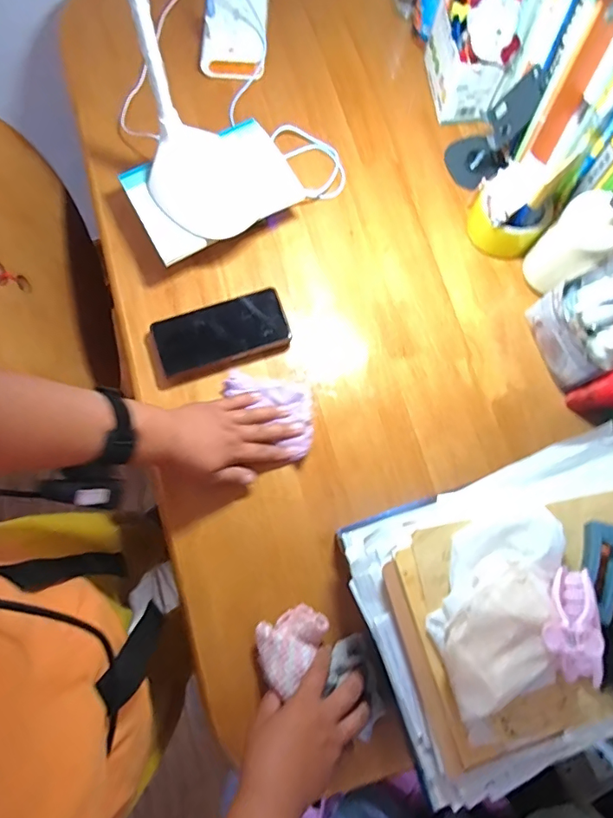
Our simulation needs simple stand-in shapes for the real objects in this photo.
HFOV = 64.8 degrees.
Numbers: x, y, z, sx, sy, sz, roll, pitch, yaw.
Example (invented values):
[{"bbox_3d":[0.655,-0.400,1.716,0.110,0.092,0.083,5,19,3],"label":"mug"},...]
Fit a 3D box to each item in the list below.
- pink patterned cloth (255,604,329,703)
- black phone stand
[{"bbox_3d":[-0.012,0.252,0.515,0.077,0.041,0.062,-19,78,-6],"label":"pink patterned cloth"},{"bbox_3d":[0.235,-0.357,0.614,0.074,0.125,0.072,22,78,4],"label":"black phone stand"}]

